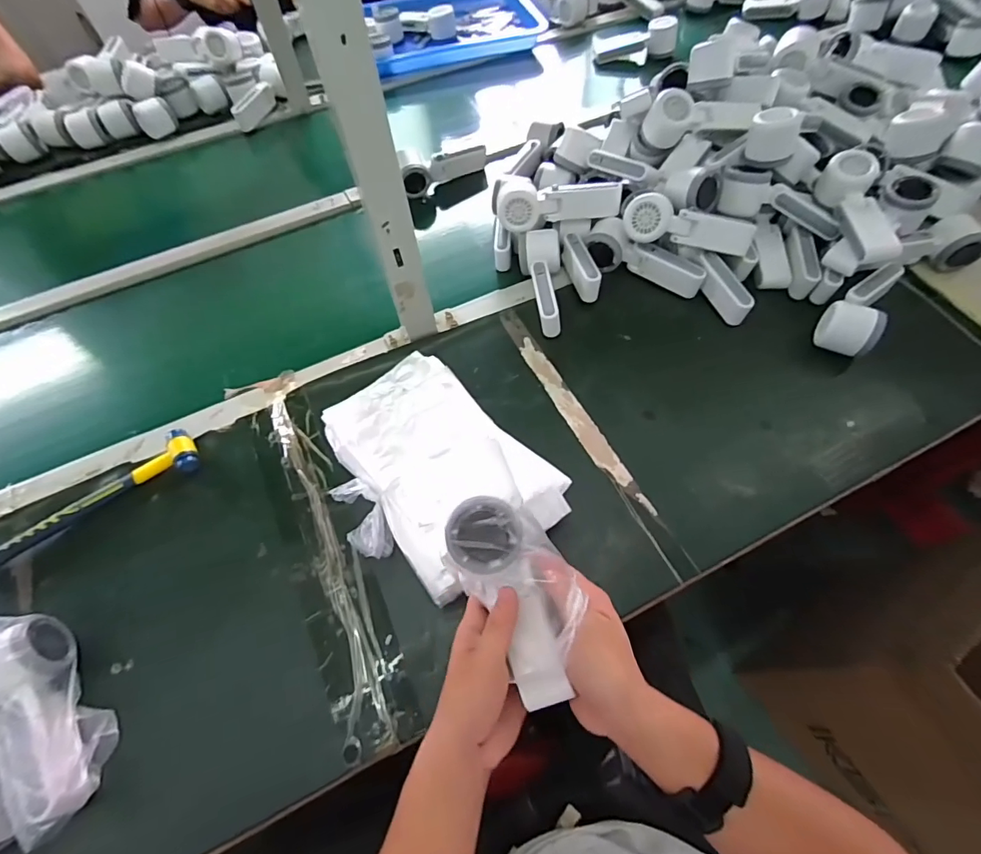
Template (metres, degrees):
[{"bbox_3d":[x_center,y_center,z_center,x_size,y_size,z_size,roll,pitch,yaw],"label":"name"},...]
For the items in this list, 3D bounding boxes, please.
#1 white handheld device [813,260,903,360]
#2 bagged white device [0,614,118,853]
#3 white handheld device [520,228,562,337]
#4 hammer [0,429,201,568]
[{"bbox_3d":[0.472,-0.150,0.587,0.160,0.059,0.065,-40,66,-18],"label":"white handheld device"},{"bbox_3d":[-0.392,0.249,0.407,0.055,0.079,0.186,-37,65,-17],"label":"bagged white device"},{"bbox_3d":[0.068,-0.196,0.635,0.059,0.046,0.155,0,61,3],"label":"white handheld device"},{"bbox_3d":[-0.452,0.080,0.526,0.242,0.028,0.065,-29,63,-13],"label":"hammer"}]

